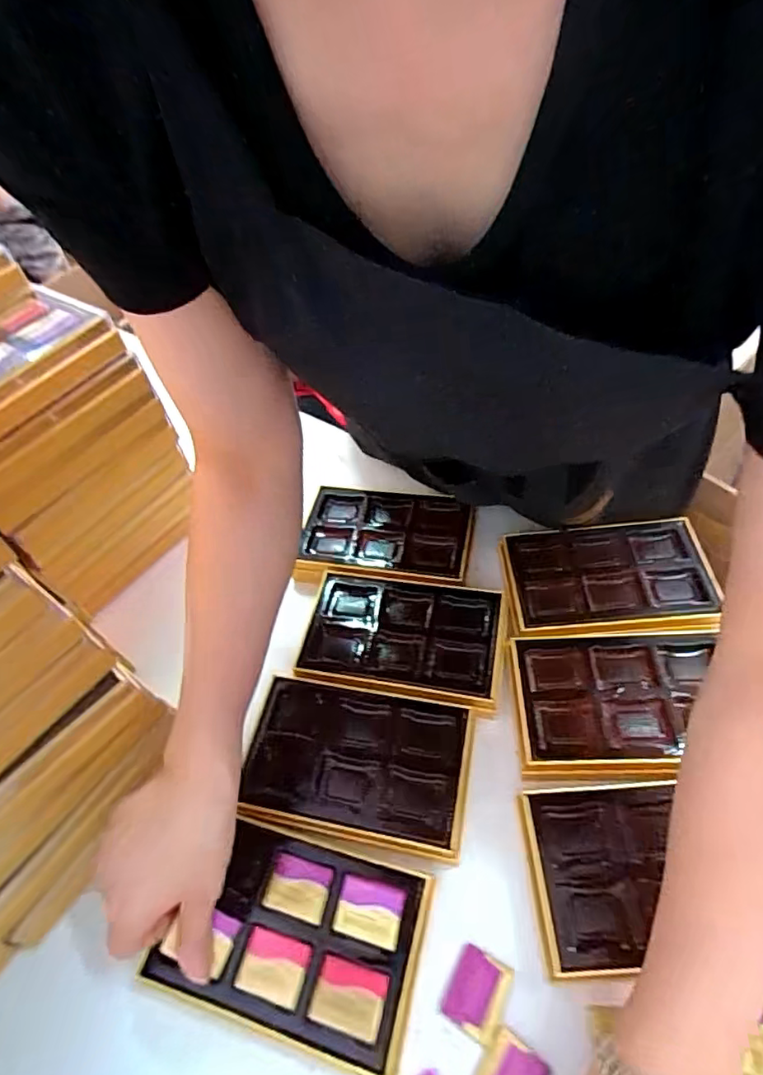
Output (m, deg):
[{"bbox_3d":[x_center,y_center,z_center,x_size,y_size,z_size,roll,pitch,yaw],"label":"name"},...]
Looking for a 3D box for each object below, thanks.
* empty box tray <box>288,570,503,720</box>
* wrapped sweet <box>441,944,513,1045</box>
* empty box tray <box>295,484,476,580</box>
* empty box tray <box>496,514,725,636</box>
[{"bbox_3d":[0.017,0.084,0.478,0.163,0.028,0.107,6,54,14],"label":"empty box tray"},{"bbox_3d":[0.057,0.275,0.342,0.032,0.006,0.040,21,58,24],"label":"wrapped sweet"},{"bbox_3d":[0.005,-0.003,0.544,0.156,0.025,0.103,-2,52,8],"label":"empty box tray"},{"bbox_3d":[0.190,0.032,0.485,0.163,0.019,0.113,-3,52,7],"label":"empty box tray"}]

